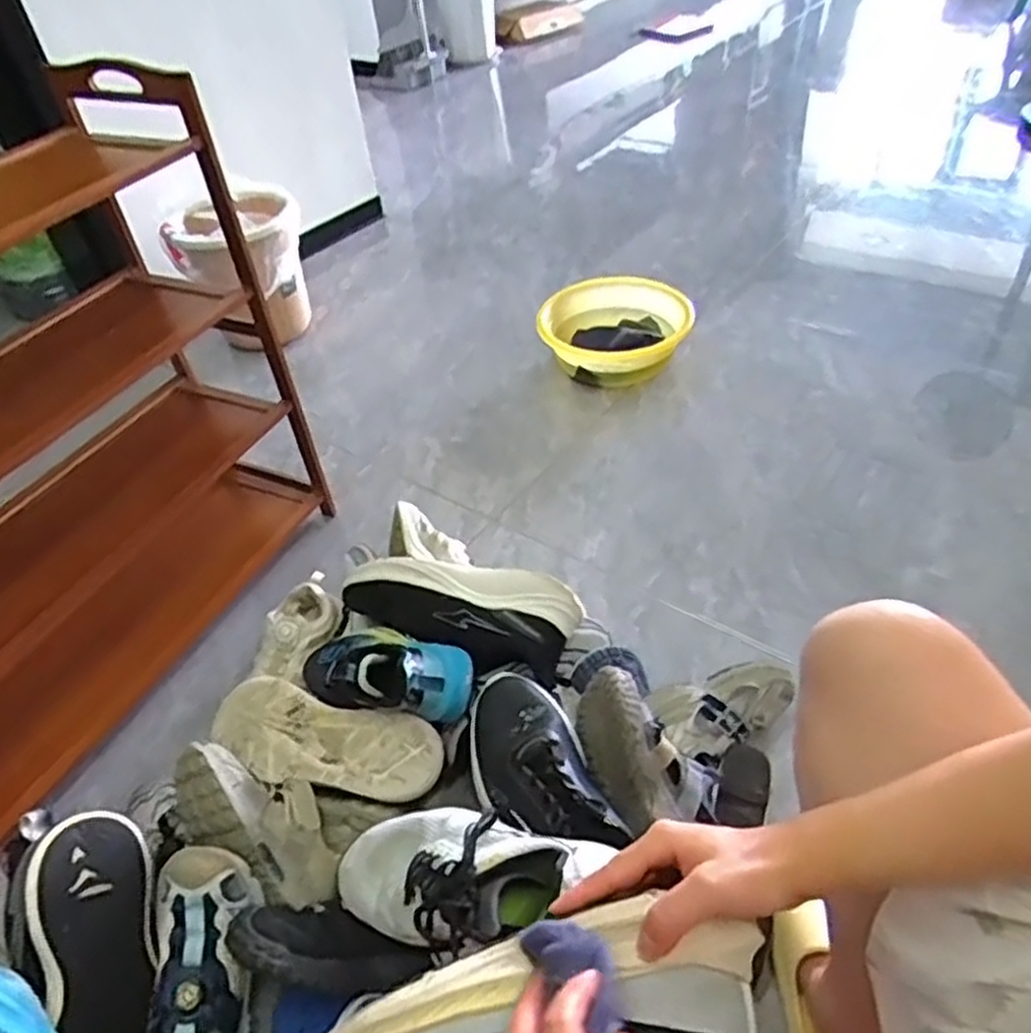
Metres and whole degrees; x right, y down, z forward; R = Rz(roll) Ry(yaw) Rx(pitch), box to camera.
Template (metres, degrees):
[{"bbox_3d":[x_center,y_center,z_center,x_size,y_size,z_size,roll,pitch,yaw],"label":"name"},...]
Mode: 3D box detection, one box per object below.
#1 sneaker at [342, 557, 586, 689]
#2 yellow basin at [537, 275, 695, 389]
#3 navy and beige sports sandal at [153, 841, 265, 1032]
[{"bbox_3d":[-0.071,0.109,0.907,0.285,0.093,0.083,11,46,17],"label":"sneaker"},{"bbox_3d":[0.199,-0.365,1.546,0.299,0.120,0.256,6,45,13],"label":"yellow basin"},{"bbox_3d":[-0.291,0.419,0.705,0.089,0.075,0.211,-3,75,4],"label":"navy and beige sports sandal"}]

